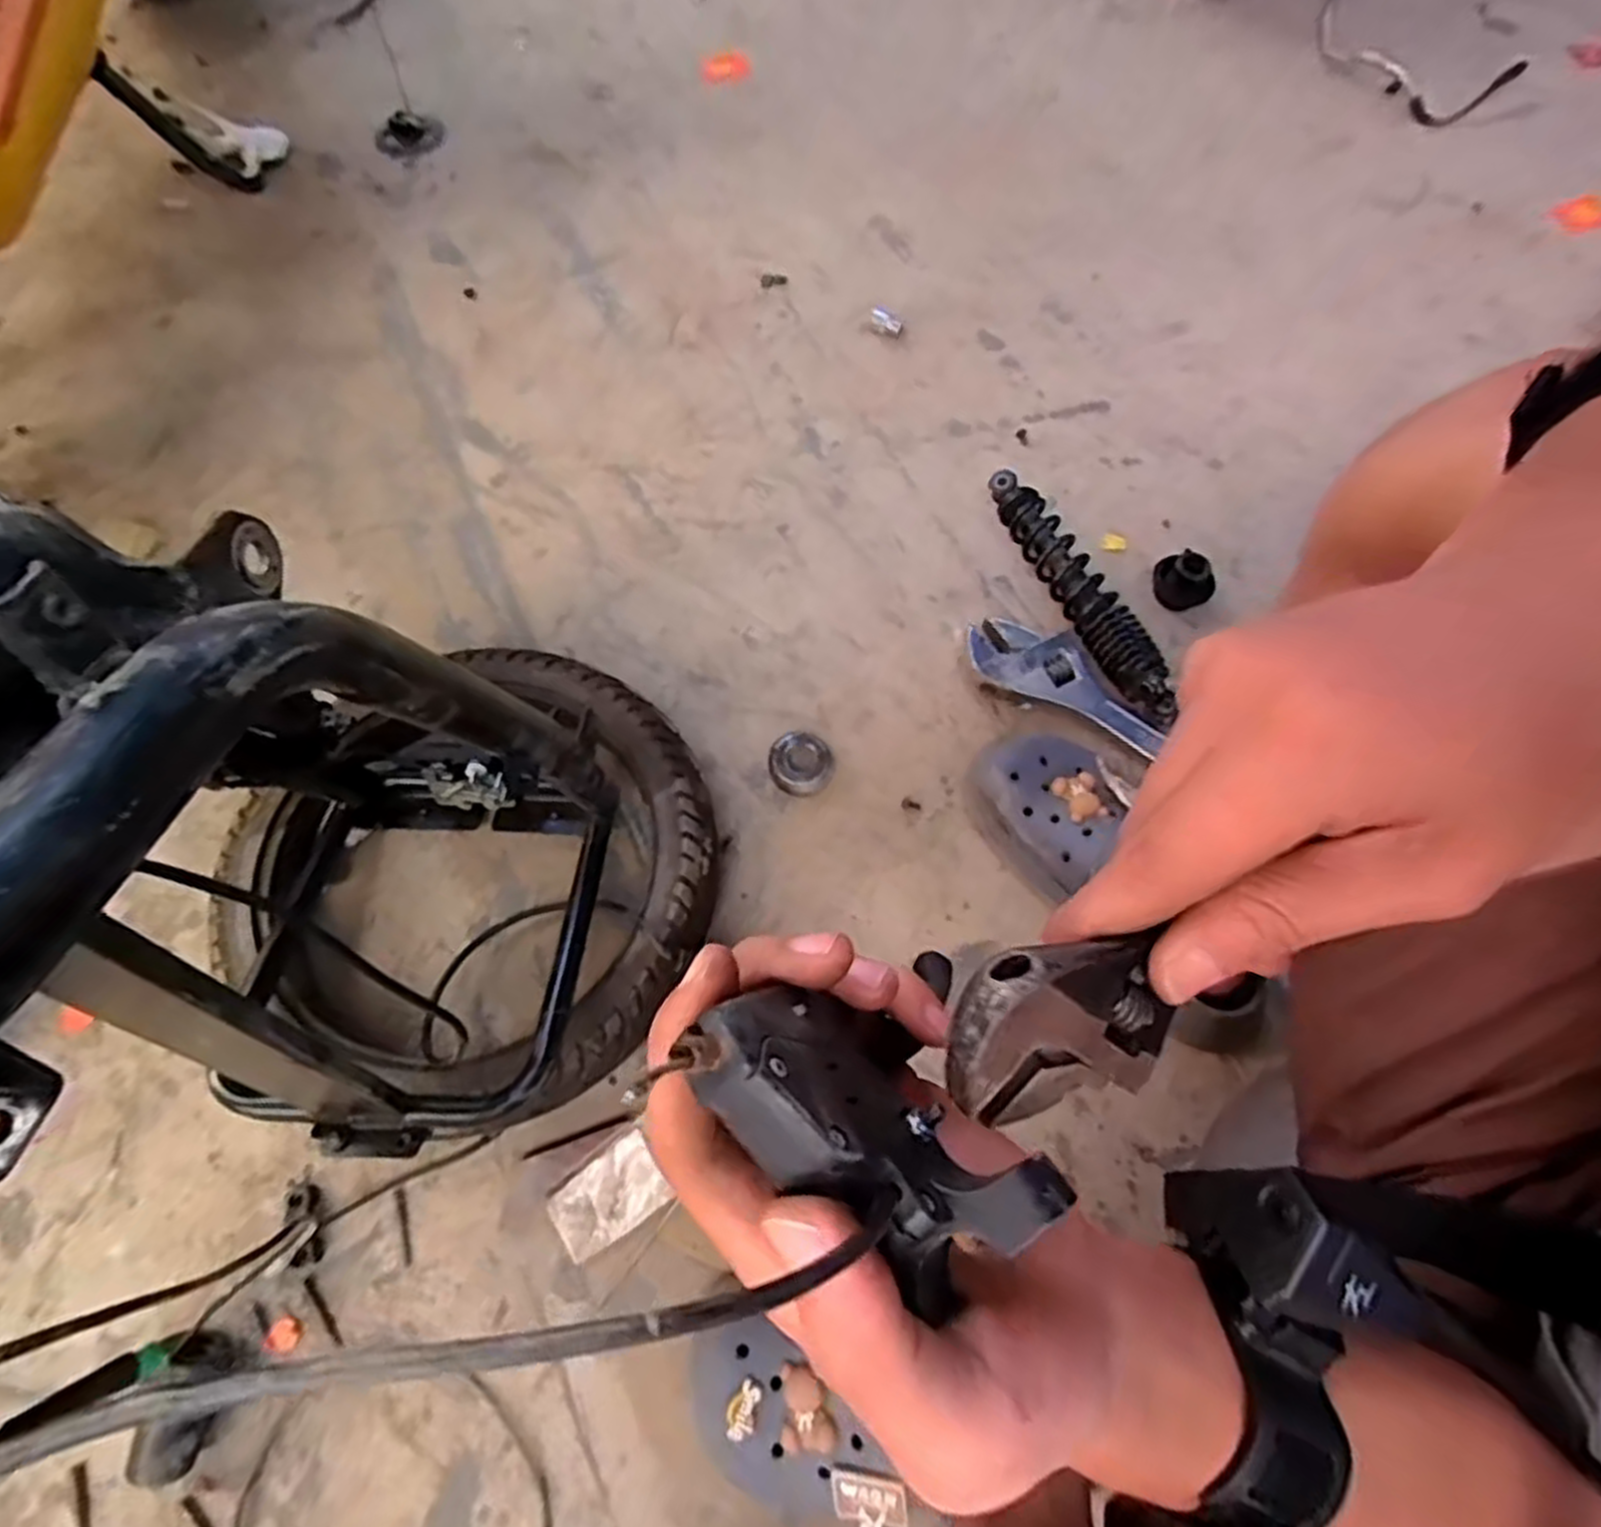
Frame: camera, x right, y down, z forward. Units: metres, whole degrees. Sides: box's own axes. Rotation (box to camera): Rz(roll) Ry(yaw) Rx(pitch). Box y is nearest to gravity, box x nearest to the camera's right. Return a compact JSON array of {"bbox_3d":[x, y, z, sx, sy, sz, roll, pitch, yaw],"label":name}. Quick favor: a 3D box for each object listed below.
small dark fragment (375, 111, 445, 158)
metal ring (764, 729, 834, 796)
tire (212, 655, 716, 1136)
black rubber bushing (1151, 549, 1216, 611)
[{"bbox_3d":[-0.513,-0.824,1.050,0.086,0.022,0.086,-12,67,-6],"label":"small dark fragment"},{"bbox_3d":[-0.001,0.000,0.678,0.053,0.025,0.049,0,66,0],"label":"metal ring"},{"bbox_3d":[-0.235,0.071,0.621,0.347,0.071,0.320,0,66,0],"label":"tire"},{"bbox_3d":[0.357,-0.169,0.751,0.054,0.043,0.044,33,70,13],"label":"black rubber bushing"}]

